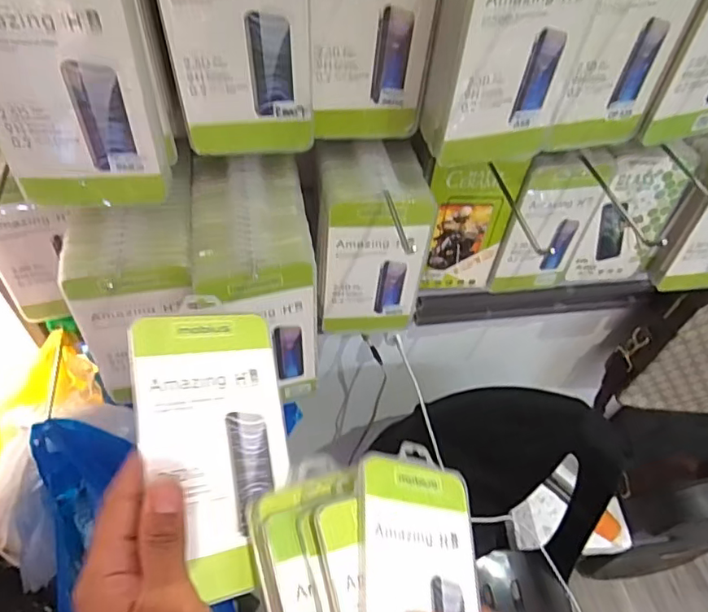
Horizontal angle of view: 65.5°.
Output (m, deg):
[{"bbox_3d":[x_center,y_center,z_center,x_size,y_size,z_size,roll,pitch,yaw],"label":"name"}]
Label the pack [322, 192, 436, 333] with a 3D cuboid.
[{"bbox_3d":[0.019,-0.031,0.502,0.088,0.166,0.012,-3,52,-8],"label":"pack"}]

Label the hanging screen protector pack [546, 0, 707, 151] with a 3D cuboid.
[{"bbox_3d":[0.197,-0.184,0.392,0.097,0.162,0.012,-12,51,-14],"label":"hanging screen protector pack"}]

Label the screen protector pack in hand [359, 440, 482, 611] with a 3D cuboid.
[{"bbox_3d":[0.041,0.170,0.315,0.089,0.004,0.173,18,54,-32],"label":"screen protector pack in hand"}]

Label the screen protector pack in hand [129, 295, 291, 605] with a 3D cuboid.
[{"bbox_3d":[-0.082,0.081,0.331,0.087,0.009,0.169,-2,75,-34],"label":"screen protector pack in hand"}]

